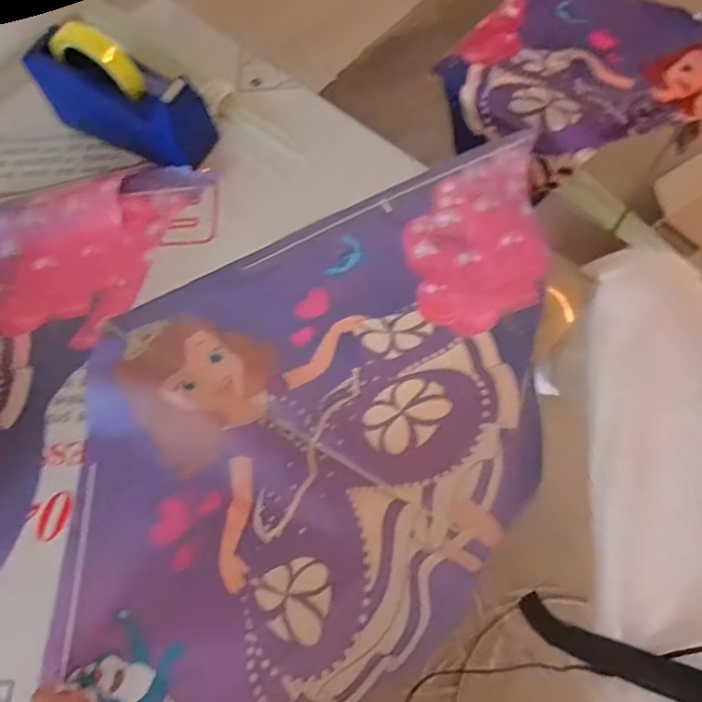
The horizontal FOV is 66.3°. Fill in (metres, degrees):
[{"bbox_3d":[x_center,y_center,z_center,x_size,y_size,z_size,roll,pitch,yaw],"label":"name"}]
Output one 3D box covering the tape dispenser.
[{"bbox_3d":[-0.262,-0.293,0.612,0.205,0.127,0.066,24,70,12],"label":"tape dispenser"}]

